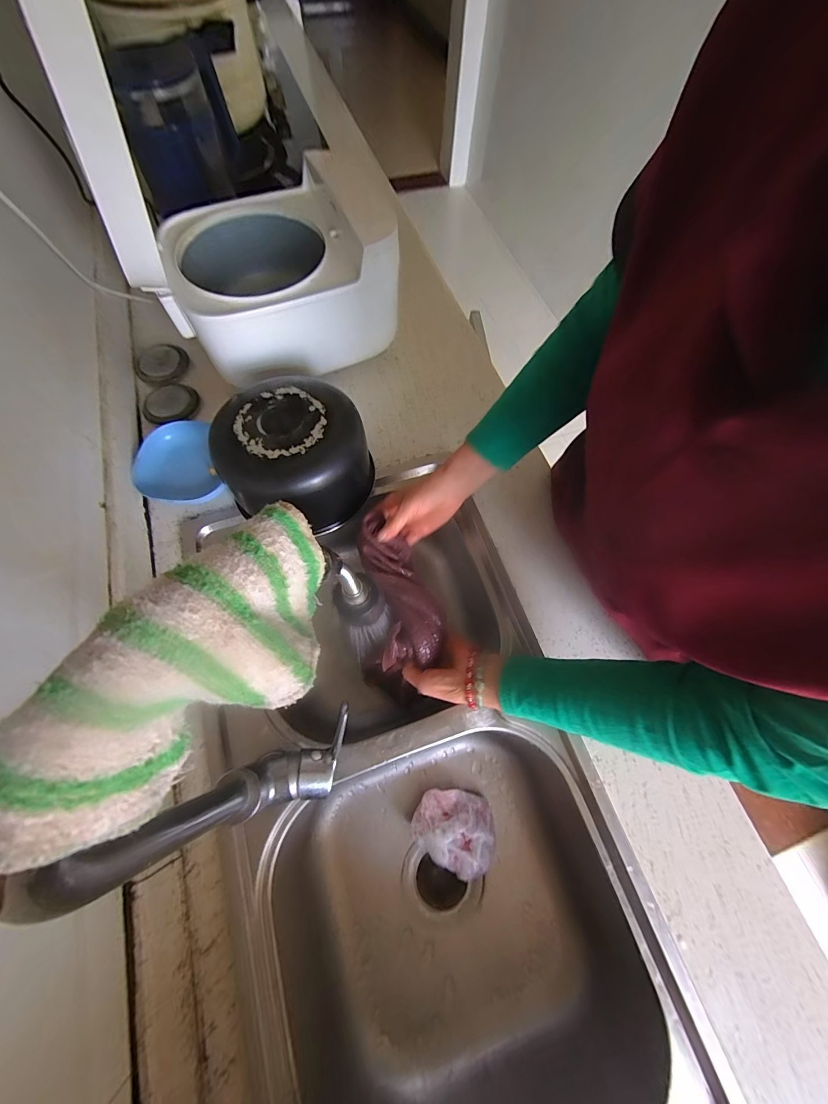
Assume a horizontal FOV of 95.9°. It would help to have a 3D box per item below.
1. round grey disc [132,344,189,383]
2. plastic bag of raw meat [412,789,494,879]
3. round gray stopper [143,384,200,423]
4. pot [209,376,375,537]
[{"bbox_3d":[-0.415,-0.311,0.611,0.080,0.016,0.089,-38,74,-15],"label":"round grey disc"},{"bbox_3d":[0.061,0.383,0.521,0.118,0.057,0.090,31,70,10],"label":"plastic bag of raw meat"},{"bbox_3d":[-0.383,-0.235,0.585,0.080,0.018,0.084,1,68,-2],"label":"round gray stopper"},{"bbox_3d":[-0.149,-0.125,0.493,0.173,0.125,0.173,1,68,-2],"label":"pot"}]

